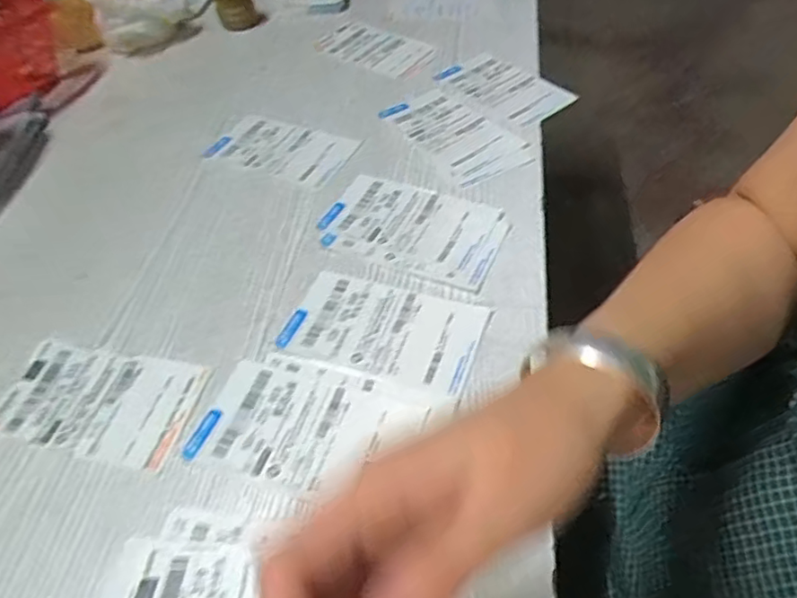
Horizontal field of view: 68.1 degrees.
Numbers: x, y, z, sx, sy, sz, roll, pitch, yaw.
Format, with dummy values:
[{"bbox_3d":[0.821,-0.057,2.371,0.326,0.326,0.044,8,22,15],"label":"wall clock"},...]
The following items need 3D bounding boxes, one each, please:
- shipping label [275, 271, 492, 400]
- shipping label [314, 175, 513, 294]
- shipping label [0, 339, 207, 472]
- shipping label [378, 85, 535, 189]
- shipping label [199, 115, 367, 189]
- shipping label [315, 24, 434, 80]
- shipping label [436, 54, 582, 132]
[{"bbox_3d":[-0.011,0.020,0.404,0.129,0.004,0.076,13,52,17],"label":"shipping label"},{"bbox_3d":[0.011,-0.057,0.467,0.143,0.004,0.086,17,53,19],"label":"shipping label"},{"bbox_3d":[-0.195,0.065,0.381,0.125,0.005,0.073,7,51,12],"label":"shipping label"},{"bbox_3d":[0.052,-0.155,0.549,0.079,0.004,0.148,-28,53,-18],"label":"shipping label"},{"bbox_3d":[-0.111,-0.140,0.551,0.131,0.006,0.071,16,53,19],"label":"shipping label"},{"bbox_3d":[-0.027,-0.280,0.665,0.133,0.005,0.069,25,57,20],"label":"shipping label"},{"bbox_3d":[0.105,-0.214,0.594,0.081,0.005,0.134,-32,53,-21],"label":"shipping label"}]

